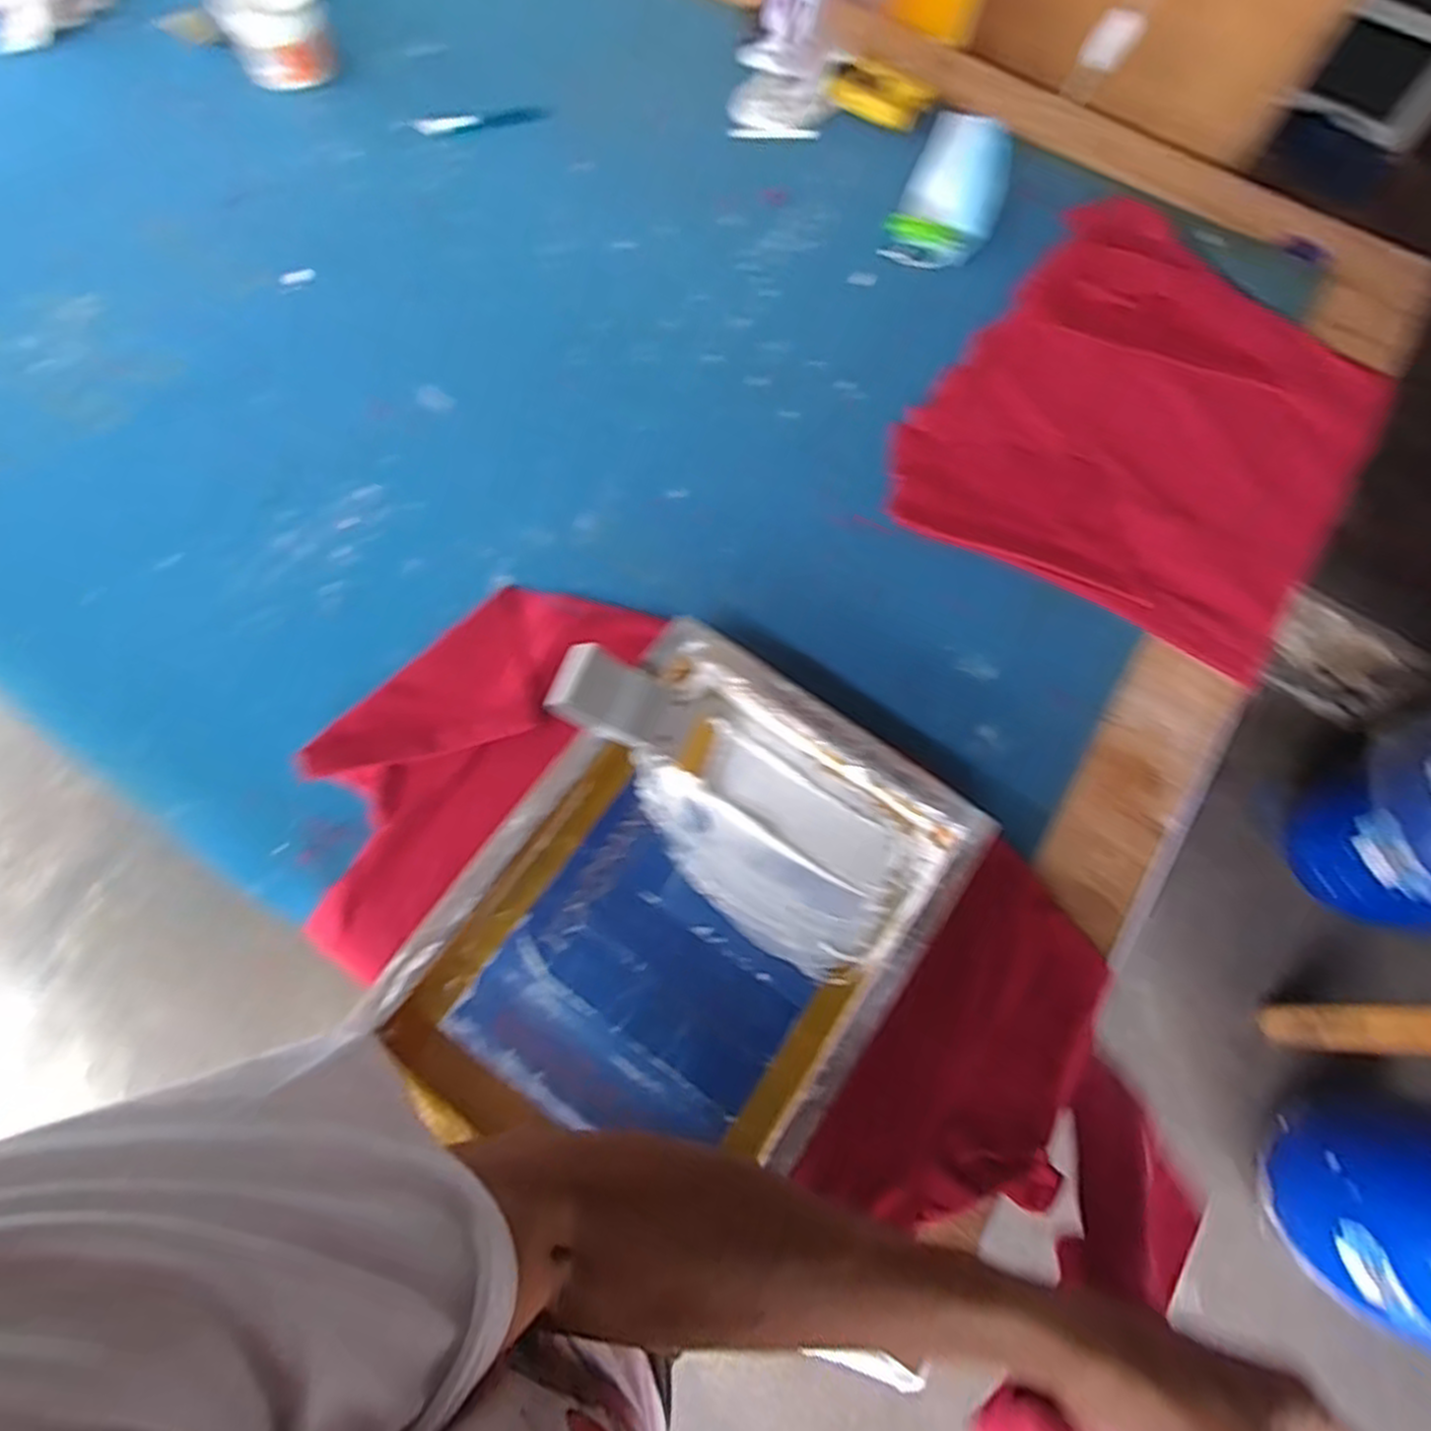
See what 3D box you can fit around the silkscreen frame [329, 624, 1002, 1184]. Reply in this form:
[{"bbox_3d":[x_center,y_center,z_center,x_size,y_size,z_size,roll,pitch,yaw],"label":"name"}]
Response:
[{"bbox_3d":[-0.028,0.143,0.557,0.314,0.053,0.385,34,71,10],"label":"silkscreen frame"}]

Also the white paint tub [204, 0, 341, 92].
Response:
[{"bbox_3d":[-0.485,-0.771,0.857,0.111,0.090,0.095,-21,71,-10],"label":"white paint tub"}]

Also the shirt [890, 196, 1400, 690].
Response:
[{"bbox_3d":[0.437,-0.299,0.759,0.372,0.037,0.497,34,71,10],"label":"shirt"}]

